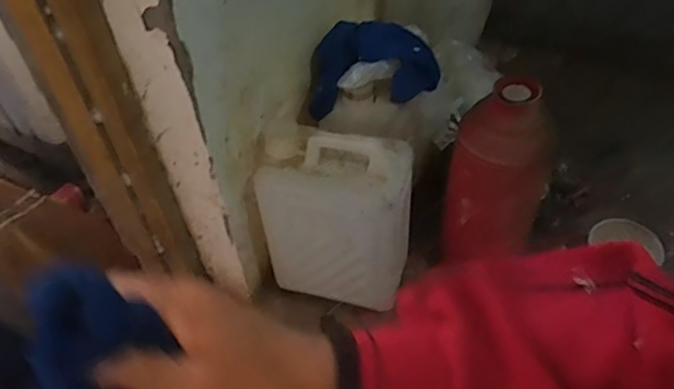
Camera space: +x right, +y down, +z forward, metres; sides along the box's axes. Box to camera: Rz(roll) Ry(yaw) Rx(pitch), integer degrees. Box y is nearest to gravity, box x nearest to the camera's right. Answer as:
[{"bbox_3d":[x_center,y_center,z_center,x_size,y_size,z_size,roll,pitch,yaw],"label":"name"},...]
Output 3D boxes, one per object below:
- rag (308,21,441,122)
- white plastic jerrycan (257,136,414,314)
[{"bbox_3d":[0.058,-0.217,0.953,0.218,0.113,0.129,-5,47,-1],"label":"rag"},{"bbox_3d":[-0.001,0.047,0.918,0.227,0.286,0.128,10,49,12],"label":"white plastic jerrycan"}]

